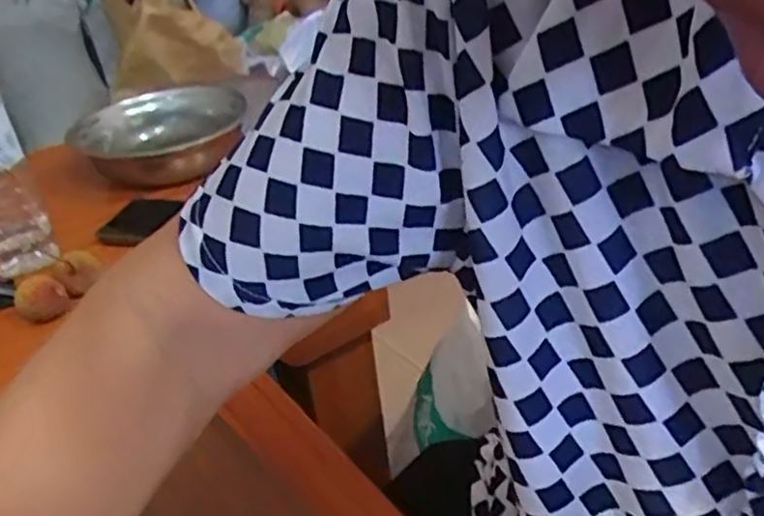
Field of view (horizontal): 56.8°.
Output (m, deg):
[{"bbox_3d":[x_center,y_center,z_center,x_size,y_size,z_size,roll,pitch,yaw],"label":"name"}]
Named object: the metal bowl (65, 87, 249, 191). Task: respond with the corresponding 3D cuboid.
[{"bbox_3d":[-0.258,-0.144,0.868,0.200,0.069,0.200,-5,32,3],"label":"metal bowl"}]

